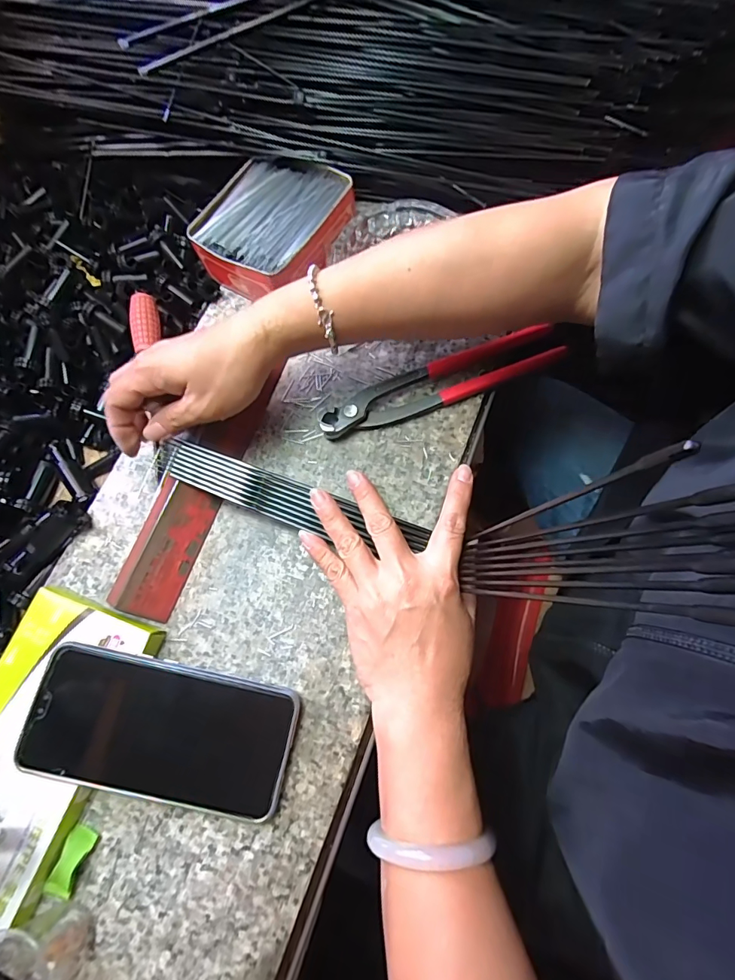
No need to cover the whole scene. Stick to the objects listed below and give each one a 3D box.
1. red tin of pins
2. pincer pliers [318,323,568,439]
[{"bbox_3d":[-0.082,-0.227,0.389,0.110,0.039,0.123,31,76,14],"label":"red tin of pins"},{"bbox_3d":[0.055,-0.082,0.352,0.193,0.024,0.036,-22,71,-3],"label":"pincer pliers"}]

